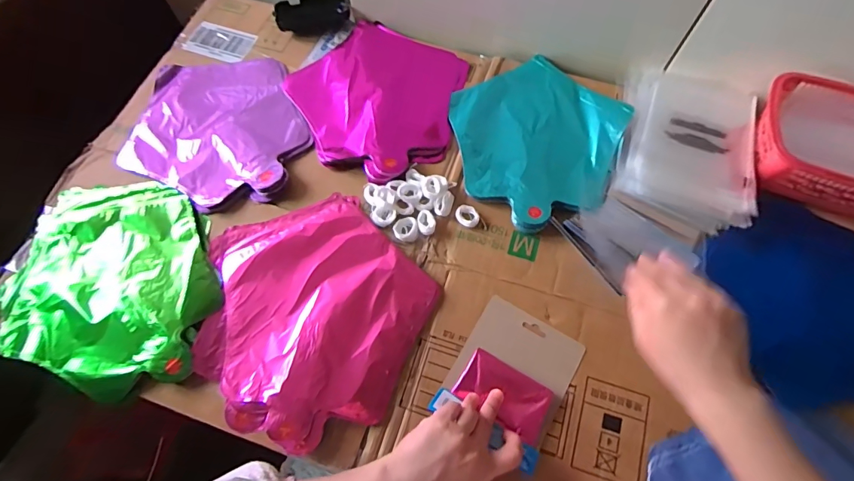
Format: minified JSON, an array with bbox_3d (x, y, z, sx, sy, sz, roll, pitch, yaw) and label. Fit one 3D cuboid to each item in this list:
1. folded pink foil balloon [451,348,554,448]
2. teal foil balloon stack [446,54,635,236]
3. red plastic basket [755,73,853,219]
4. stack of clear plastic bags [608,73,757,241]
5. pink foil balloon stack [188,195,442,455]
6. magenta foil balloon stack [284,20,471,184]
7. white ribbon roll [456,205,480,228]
[{"bbox_3d":[0.081,0.161,0.449,0.092,0.013,0.056,30,74,11],"label":"folded pink foil balloon"},{"bbox_3d":[0.138,-0.136,0.555,0.219,0.014,0.225,-39,70,-13],"label":"teal foil balloon stack"},{"bbox_3d":[0.503,-0.107,0.510,0.215,0.100,0.145,14,69,7],"label":"red plastic basket"},{"bbox_3d":[0.328,-0.124,0.541,0.158,0.038,0.214,19,62,3],"label":"stack of clear plastic bags"},{"bbox_3d":[-0.135,0.076,0.479,0.245,0.019,0.263,-43,73,-14],"label":"pink foil balloon stack"},{"bbox_3d":[-0.070,-0.199,0.589,0.234,0.030,0.230,24,71,11],"label":"magenta foil balloon stack"},{"bbox_3d":[0.049,-0.029,0.519,0.028,0.010,0.026,-1,68,2],"label":"white ribbon roll"}]

